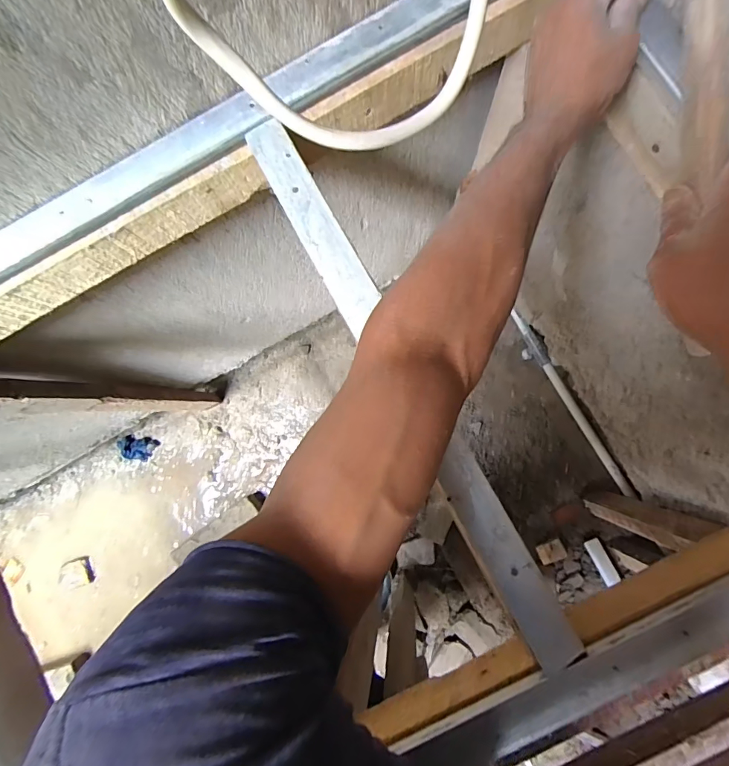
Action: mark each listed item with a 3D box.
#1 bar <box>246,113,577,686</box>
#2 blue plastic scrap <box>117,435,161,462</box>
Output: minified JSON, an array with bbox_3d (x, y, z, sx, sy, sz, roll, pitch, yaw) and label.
[{"bbox_3d":[0.031,-0.009,0.359,0.038,0.009,0.507,-29,83,2],"label":"bar"},{"bbox_3d":[-0.712,0.206,1.351,0.121,0.032,0.078,7,86,6],"label":"blue plastic scrap"}]

